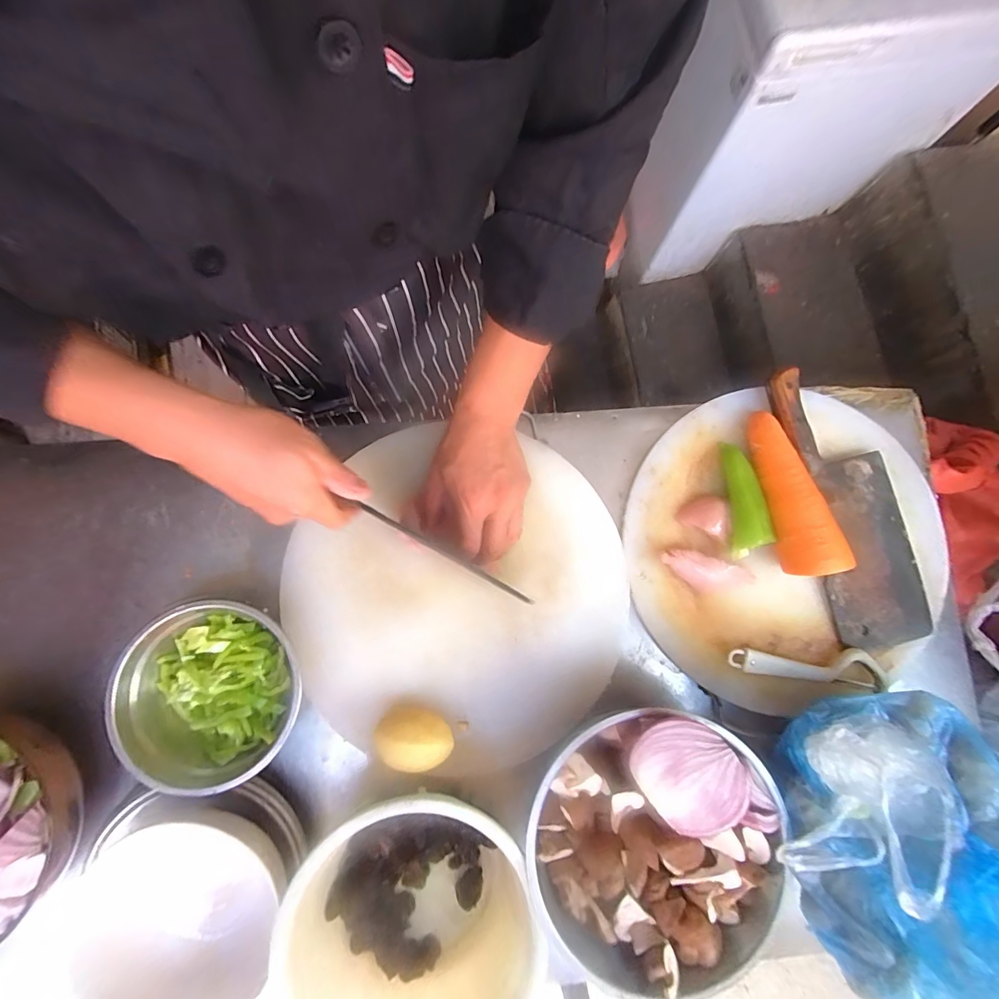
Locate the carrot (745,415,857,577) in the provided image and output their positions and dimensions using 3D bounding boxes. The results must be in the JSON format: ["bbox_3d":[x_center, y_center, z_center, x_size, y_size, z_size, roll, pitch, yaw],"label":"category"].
[{"bbox_3d":[0.308,-0.006,0.482,0.055,0.054,0.183,-18,84,-4],"label":"carrot"}]

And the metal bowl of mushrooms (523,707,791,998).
[{"bbox_3d":[0.144,0.315,0.408,0.235,0.112,0.215,0,83,-2],"label":"metal bowl of mushrooms"}]

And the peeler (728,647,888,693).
[{"bbox_3d":[0.332,0.175,0.475,0.170,0.025,0.040,9,82,-1],"label":"peeler"}]

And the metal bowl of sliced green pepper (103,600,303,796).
[{"bbox_3d":[-0.280,0.189,0.436,0.163,0.060,0.166,0,83,-2],"label":"metal bowl of sliced green pepper"}]

